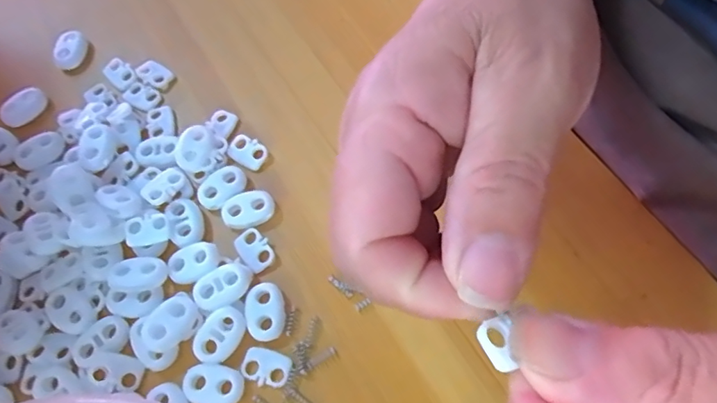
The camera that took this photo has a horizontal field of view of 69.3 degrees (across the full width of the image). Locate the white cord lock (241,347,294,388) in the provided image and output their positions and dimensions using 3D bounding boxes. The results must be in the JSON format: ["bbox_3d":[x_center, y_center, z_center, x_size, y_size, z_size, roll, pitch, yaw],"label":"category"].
[{"bbox_3d":[-0.034,0.061,0.192,0.019,0.004,0.012,13,66,11],"label":"white cord lock"}]

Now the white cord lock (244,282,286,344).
[{"bbox_3d":[-0.036,0.042,0.200,0.015,0.004,0.022,-13,64,-2],"label":"white cord lock"}]

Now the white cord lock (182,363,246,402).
[{"bbox_3d":[-0.053,0.067,0.189,0.022,0.004,0.015,8,65,8],"label":"white cord lock"}]

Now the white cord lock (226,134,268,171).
[{"bbox_3d":[-0.050,-0.023,0.232,0.018,0.004,0.012,29,70,17],"label":"white cord lock"}]

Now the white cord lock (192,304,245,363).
[{"bbox_3d":[-0.052,0.049,0.194,0.014,0.004,0.021,24,69,15],"label":"white cord lock"}]

